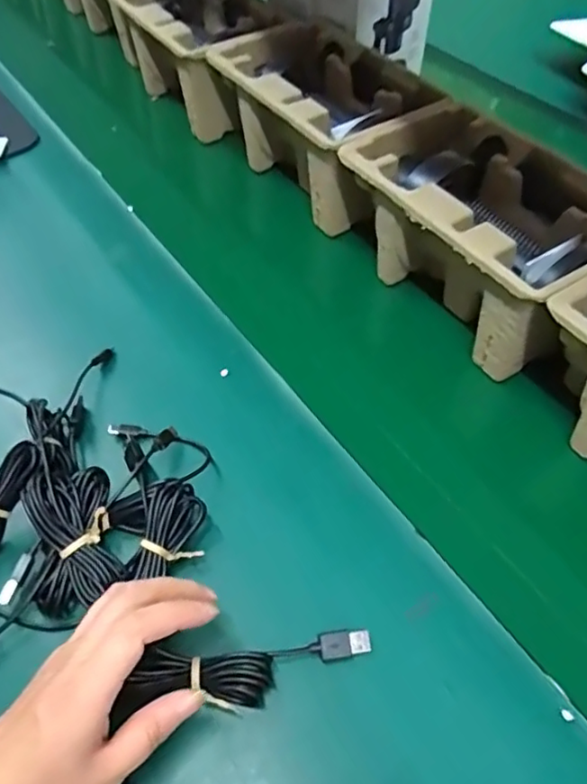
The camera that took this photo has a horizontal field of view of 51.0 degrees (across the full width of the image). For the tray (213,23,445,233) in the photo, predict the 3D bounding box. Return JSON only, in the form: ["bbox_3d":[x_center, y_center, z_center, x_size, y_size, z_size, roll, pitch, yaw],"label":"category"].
[{"bbox_3d":[0.019,-0.278,0.634,0.153,0.102,0.231,-32,59,-25],"label":"tray"}]

